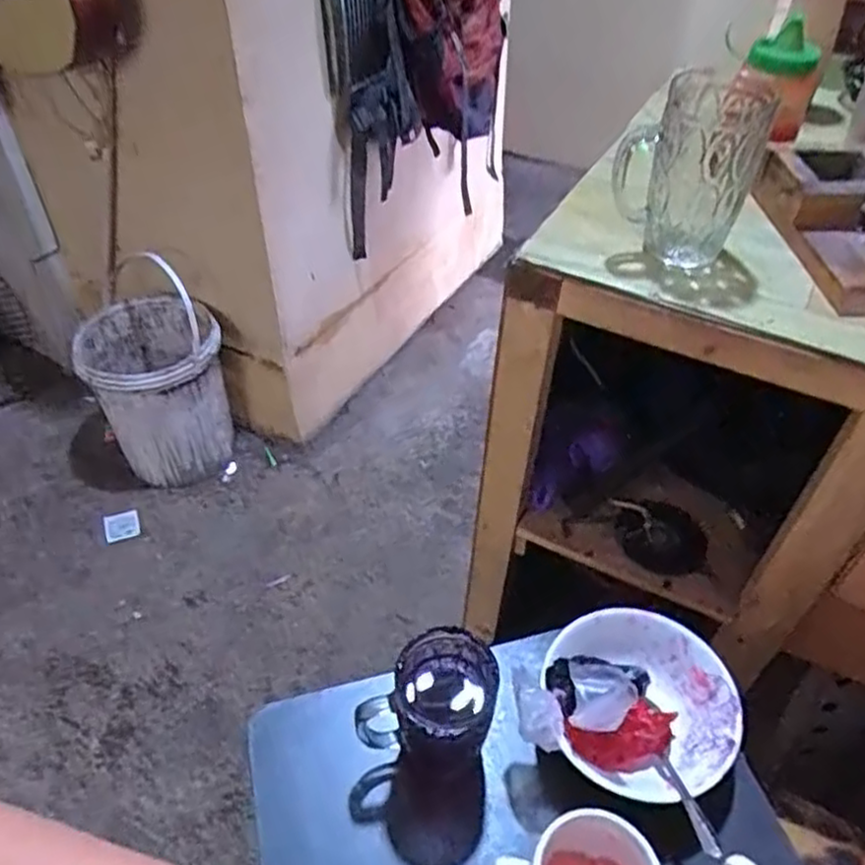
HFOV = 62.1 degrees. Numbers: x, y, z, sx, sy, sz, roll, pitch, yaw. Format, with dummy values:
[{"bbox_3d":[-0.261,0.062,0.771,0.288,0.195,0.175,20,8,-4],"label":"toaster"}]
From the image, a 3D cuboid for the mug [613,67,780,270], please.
[{"bbox_3d":[0.199,-0.204,0.560,0.096,0.132,0.074,20,49,19],"label":"mug"}]

